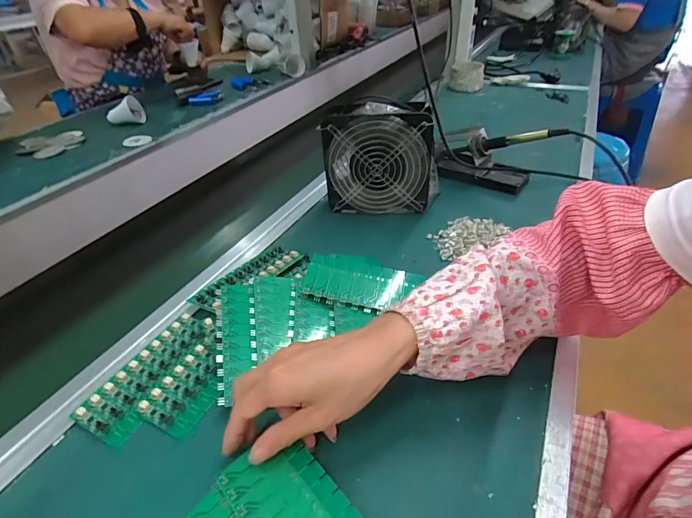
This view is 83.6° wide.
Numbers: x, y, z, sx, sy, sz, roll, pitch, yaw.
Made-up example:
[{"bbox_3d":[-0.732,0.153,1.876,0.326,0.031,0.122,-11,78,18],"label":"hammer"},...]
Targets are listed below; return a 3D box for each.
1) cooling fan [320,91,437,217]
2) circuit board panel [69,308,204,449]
[{"bbox_3d":[0.051,-0.143,0.558,0.160,0.152,0.053,4,38,9],"label":"cooling fan"},{"bbox_3d":[-0.187,0.108,0.379,0.055,0.011,0.135,14,41,22],"label":"circuit board panel"}]

